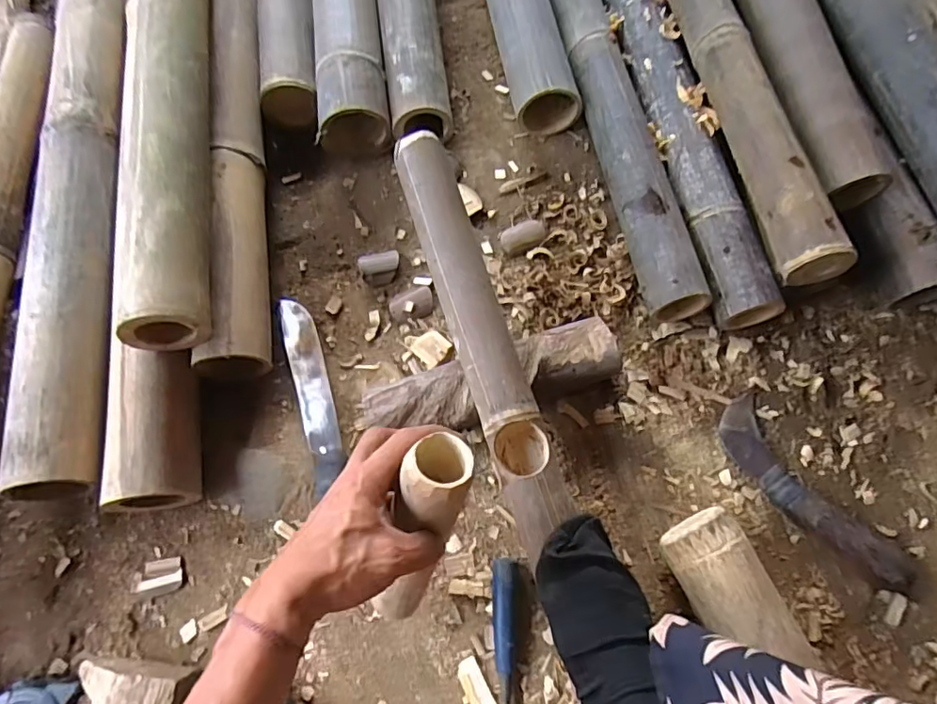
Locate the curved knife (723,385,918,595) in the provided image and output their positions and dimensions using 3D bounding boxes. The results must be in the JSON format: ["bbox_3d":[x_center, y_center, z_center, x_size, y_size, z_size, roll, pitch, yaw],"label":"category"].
[{"bbox_3d":[0.340,0.142,0.559,0.065,0.031,0.219,-33,62,-9],"label":"curved knife"}]

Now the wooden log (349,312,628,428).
[{"bbox_3d":[0.023,0.032,0.597,0.273,0.054,0.077,-17,71,-3],"label":"wooden log"}]

